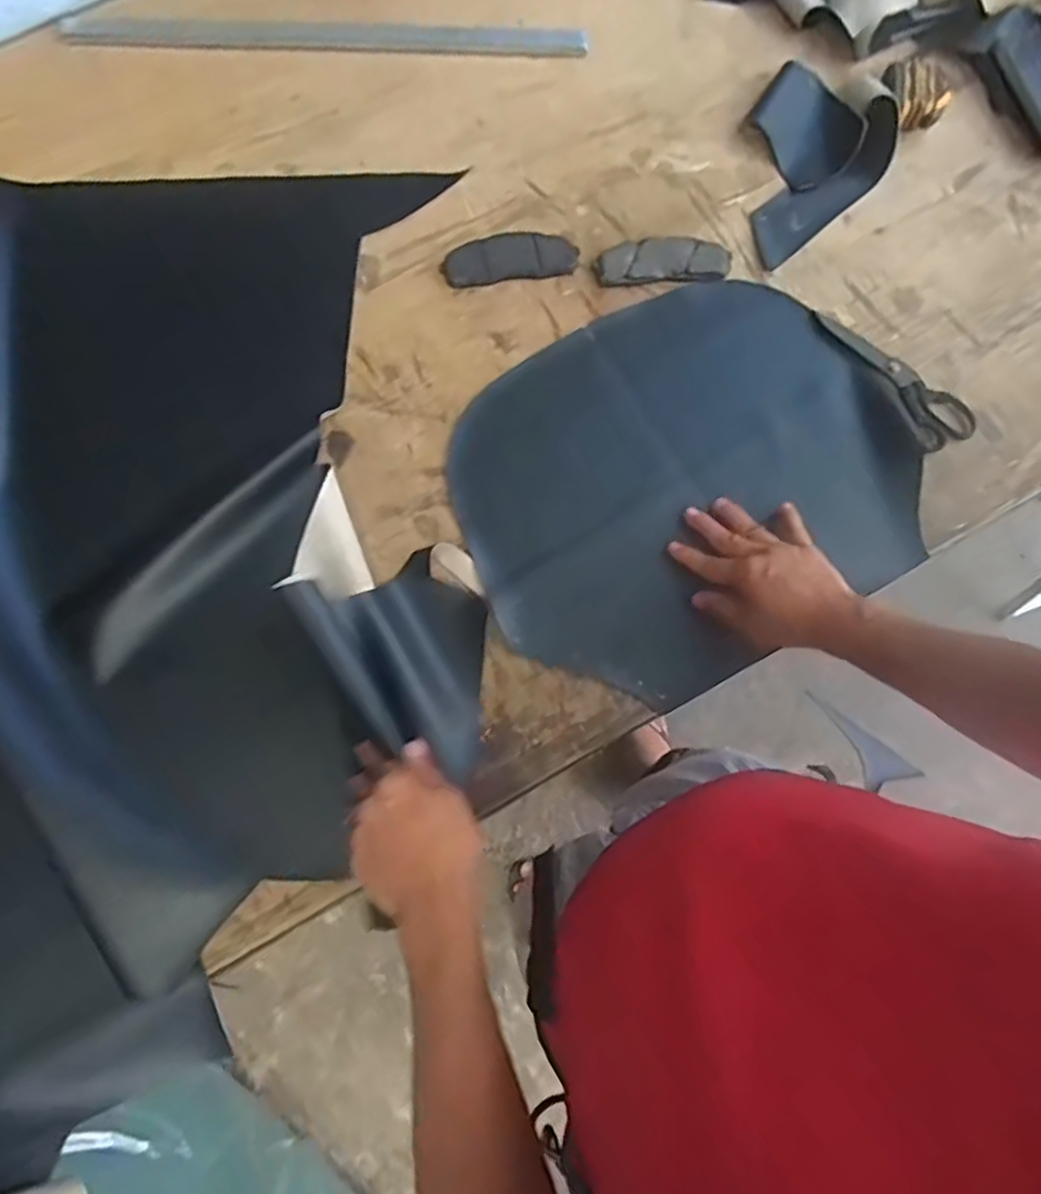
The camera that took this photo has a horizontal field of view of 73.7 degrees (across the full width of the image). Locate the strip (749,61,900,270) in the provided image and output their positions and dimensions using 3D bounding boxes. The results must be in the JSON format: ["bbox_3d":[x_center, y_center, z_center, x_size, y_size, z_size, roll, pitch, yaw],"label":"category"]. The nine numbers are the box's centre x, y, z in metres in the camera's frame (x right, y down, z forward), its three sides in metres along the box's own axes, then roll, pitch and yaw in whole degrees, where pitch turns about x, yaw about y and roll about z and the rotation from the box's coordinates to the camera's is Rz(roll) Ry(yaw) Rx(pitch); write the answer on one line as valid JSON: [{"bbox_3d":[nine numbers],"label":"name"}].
[{"bbox_3d":[0.322,-0.491,0.776,0.163,0.052,0.268,26,77,6],"label":"strip"}]

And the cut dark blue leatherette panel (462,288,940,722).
[{"bbox_3d":[0.161,-0.124,0.694,0.446,0.014,0.375,-29,78,-8],"label":"cut dark blue leatherette panel"}]

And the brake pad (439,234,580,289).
[{"bbox_3d":[-0.011,-0.365,0.753,0.143,0.015,0.054,-13,76,-4],"label":"brake pad"}]

